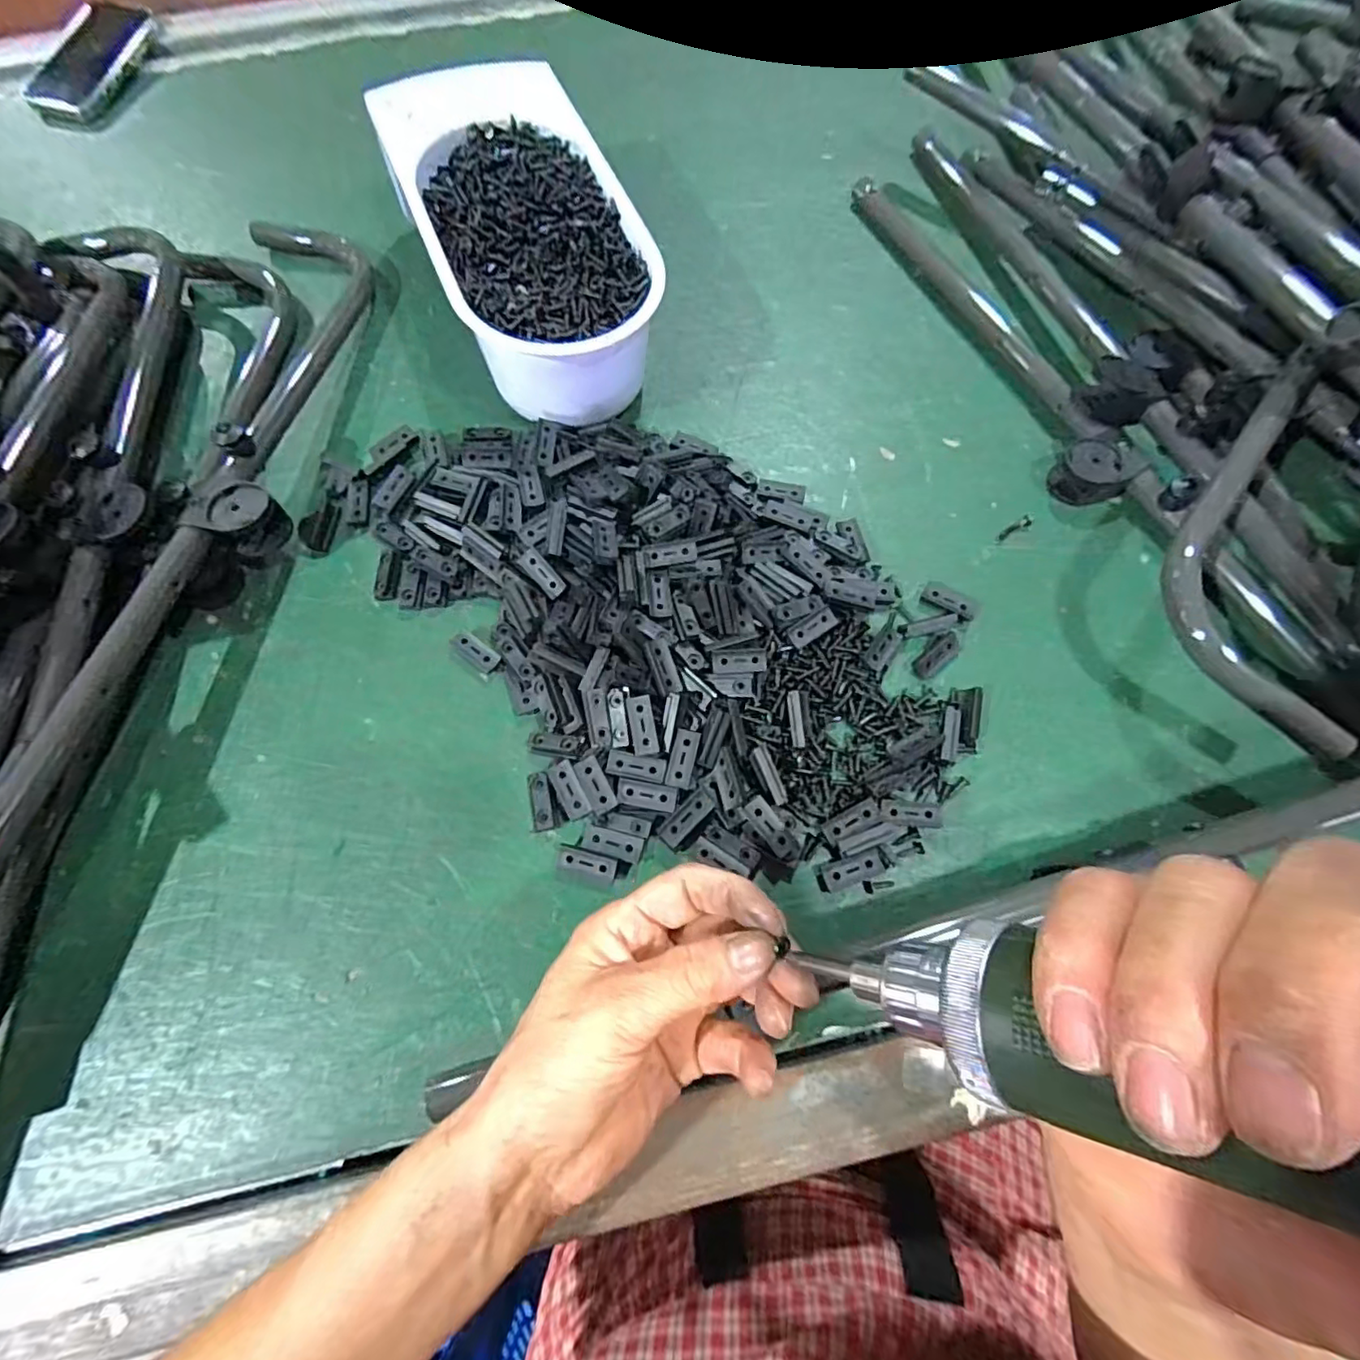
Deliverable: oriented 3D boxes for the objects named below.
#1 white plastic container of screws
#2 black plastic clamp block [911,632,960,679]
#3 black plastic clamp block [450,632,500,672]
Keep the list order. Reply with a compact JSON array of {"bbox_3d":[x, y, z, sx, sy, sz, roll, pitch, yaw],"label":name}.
[{"bbox_3d":[-0.113,-0.321,0.460,0.141,0.096,0.286,-25,73,-7],"label":"white plastic container of screws"},{"bbox_3d":[0.165,-0.016,0.391,0.035,0.008,0.015,-39,74,-14],"label":"black plastic clamp block"},{"bbox_3d":[-0.133,-0.019,0.393,0.035,0.004,0.015,35,73,12],"label":"black plastic clamp block"}]

